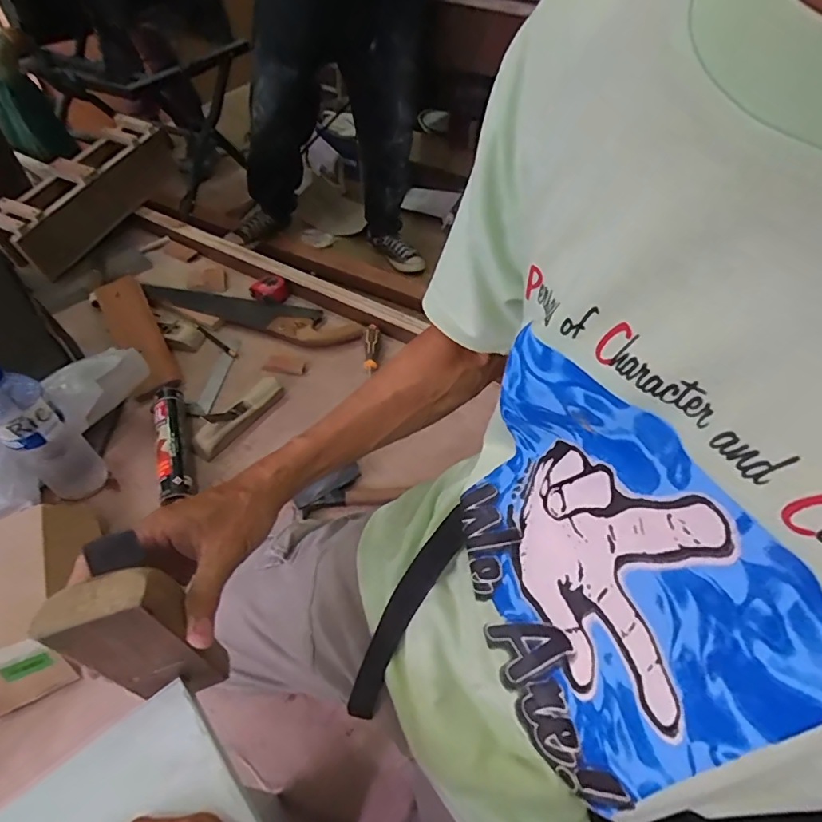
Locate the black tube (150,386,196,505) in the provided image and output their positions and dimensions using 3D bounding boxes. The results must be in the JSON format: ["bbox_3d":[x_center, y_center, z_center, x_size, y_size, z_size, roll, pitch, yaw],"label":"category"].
[{"bbox_3d":[-0.391,0.053,0.818,0.049,0.050,0.204,-14,53,-14],"label":"black tube"}]

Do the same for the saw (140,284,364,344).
[{"bbox_3d":[-0.328,-0.218,1.055,0.455,0.034,0.105,12,51,7],"label":"saw"}]

